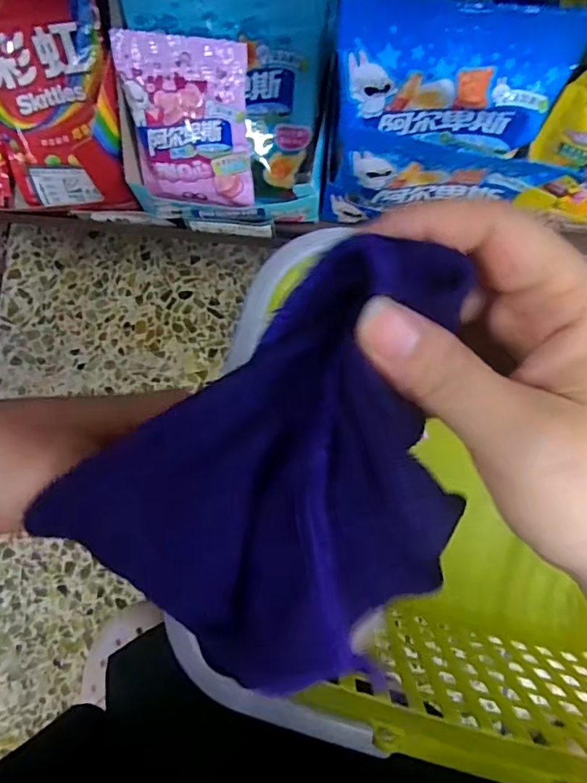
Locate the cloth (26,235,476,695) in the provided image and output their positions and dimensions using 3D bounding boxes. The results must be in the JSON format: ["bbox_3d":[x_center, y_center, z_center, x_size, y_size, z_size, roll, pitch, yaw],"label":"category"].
[{"bbox_3d":[0.004,0.023,0.131,0.114,0.036,0.080,-38,84,-6],"label":"cloth"}]

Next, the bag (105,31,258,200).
[{"bbox_3d":[-0.065,-0.163,0.323,0.076,0.094,0.011,10,47,8],"label":"bag"}]

